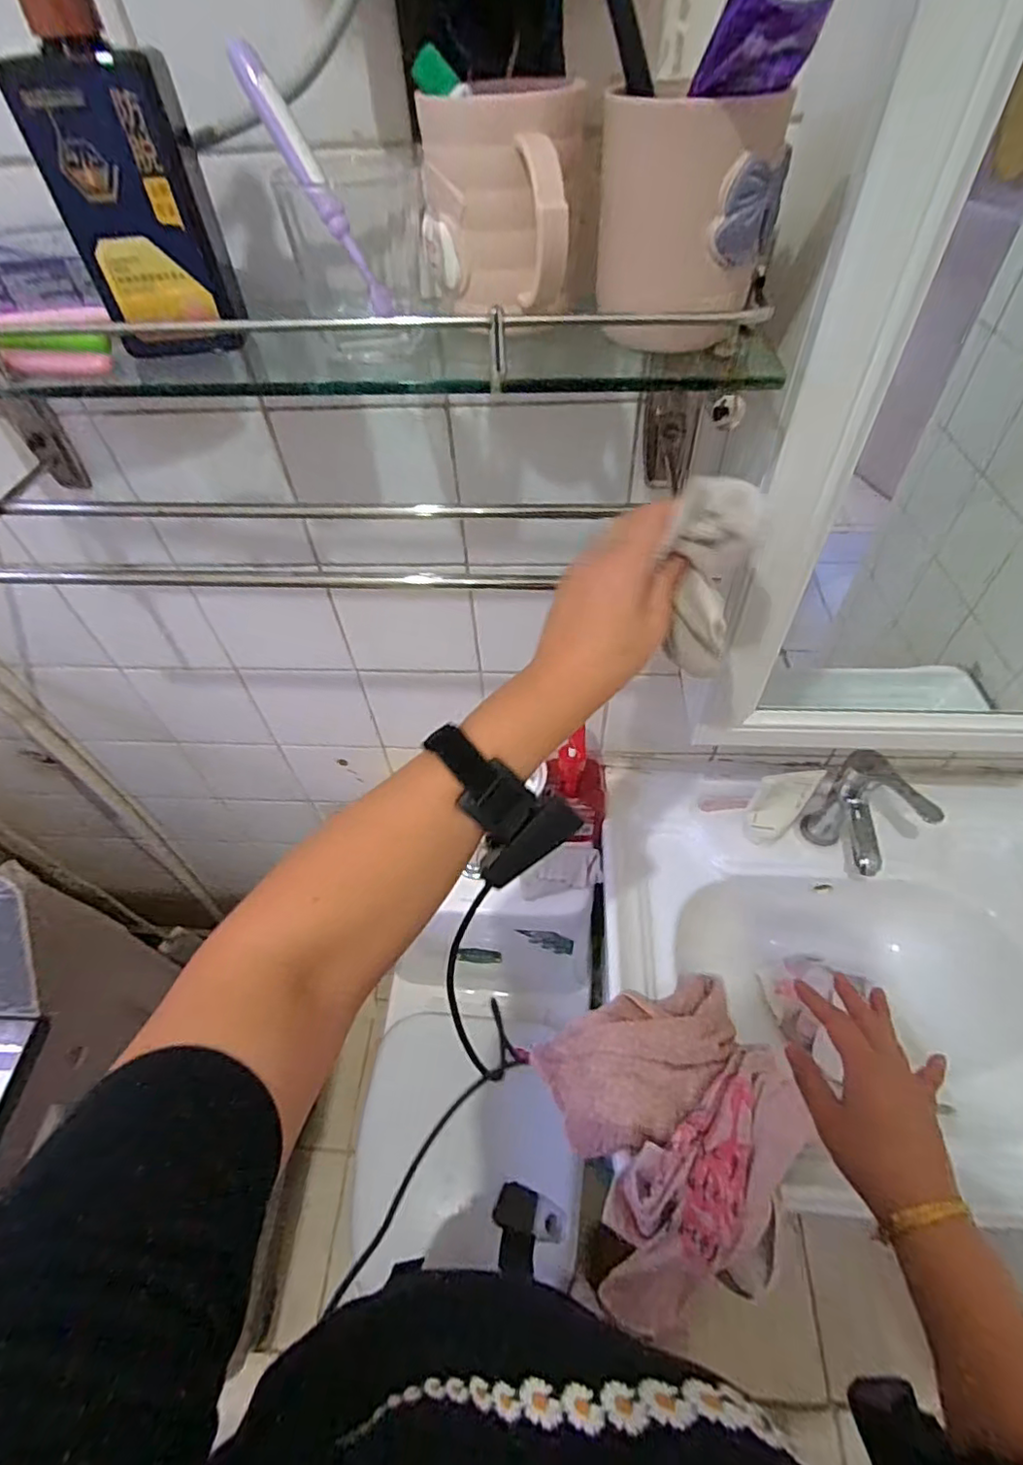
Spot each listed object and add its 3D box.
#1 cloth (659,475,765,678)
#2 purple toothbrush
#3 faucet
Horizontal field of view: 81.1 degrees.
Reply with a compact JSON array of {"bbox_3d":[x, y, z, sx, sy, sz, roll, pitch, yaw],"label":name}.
[{"bbox_3d":[0.117,-0.086,0.364,0.044,0.127,0.031,-4,40,0],"label":"cloth"},{"bbox_3d":[-0.100,-0.280,0.307,0.015,0.125,0.012,-45,25,-26],"label":"purple toothbrush"},{"bbox_3d":[0.432,0.117,0.738,0.074,0.180,0.136,-2,54,1],"label":"faucet"}]

